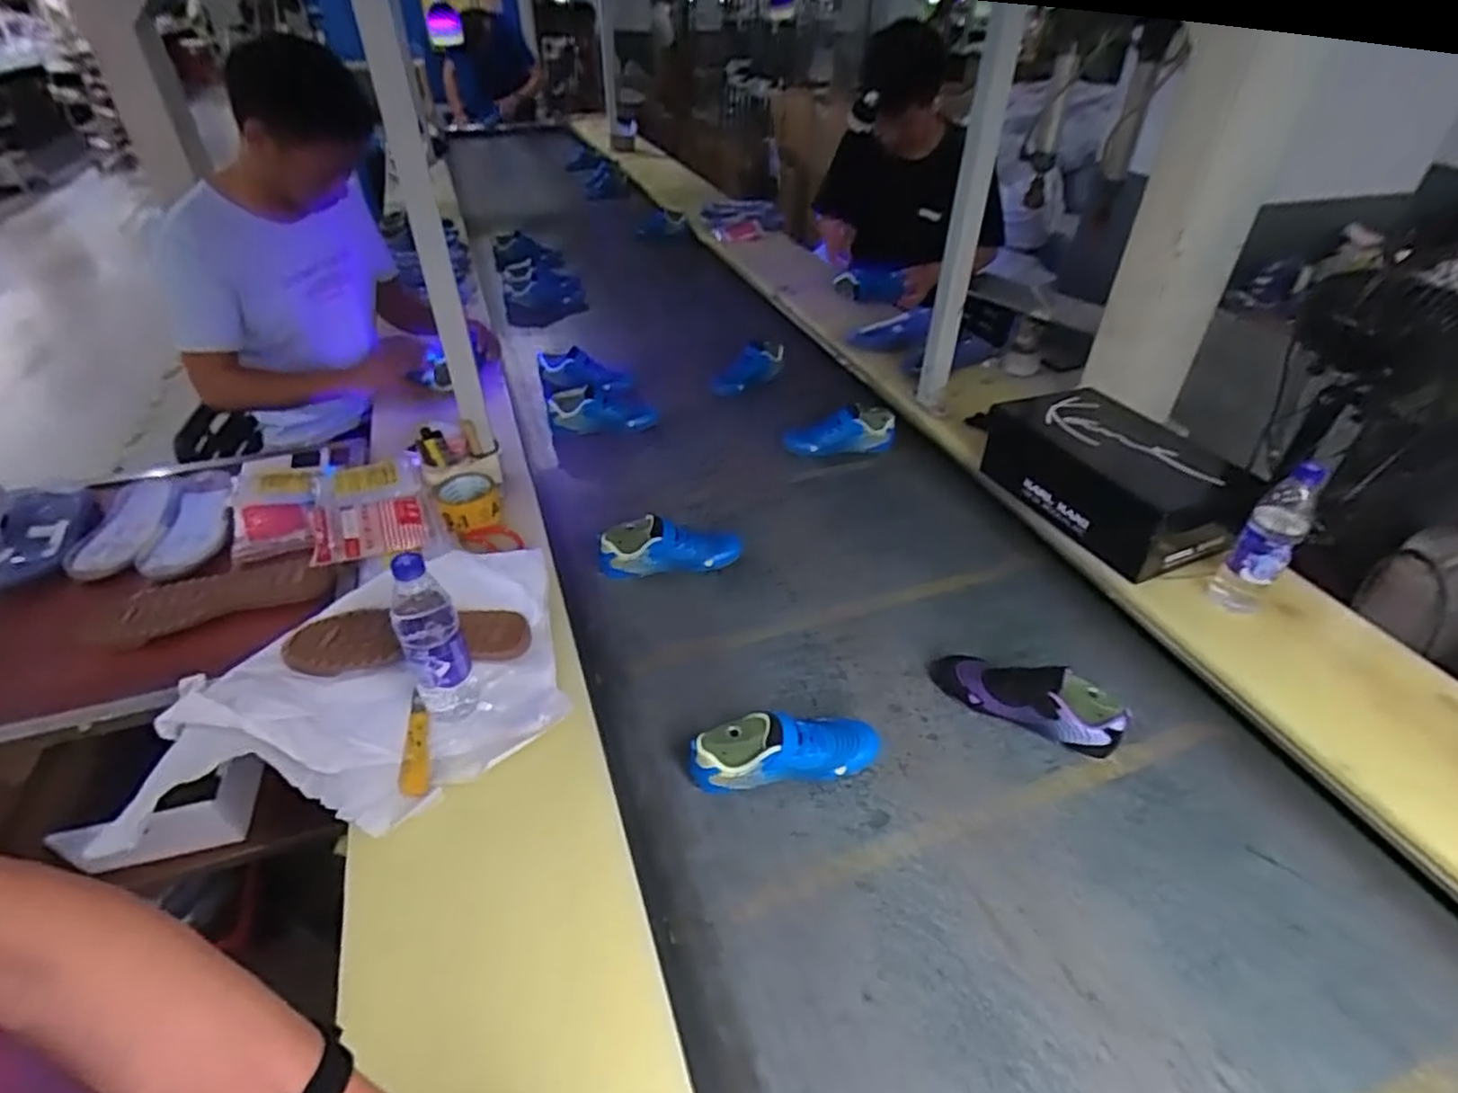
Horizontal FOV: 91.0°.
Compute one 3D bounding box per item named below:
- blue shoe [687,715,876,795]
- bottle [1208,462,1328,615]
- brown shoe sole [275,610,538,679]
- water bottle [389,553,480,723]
[{"bbox_3d":[0.067,0.228,0.821,0.227,0.083,0.077,-9,40,-15],"label":"blue shoe"},{"bbox_3d":[0.744,0.001,0.999,0.069,0.223,0.078,29,47,31],"label":"bottle"},{"bbox_3d":[-0.393,0.114,0.882,0.281,0.026,0.085,-5,39,-7],"label":"brown shoe sole"},{"bbox_3d":[-0.315,0.096,0.760,0.063,0.219,0.055,-18,42,-21],"label":"water bottle"}]

